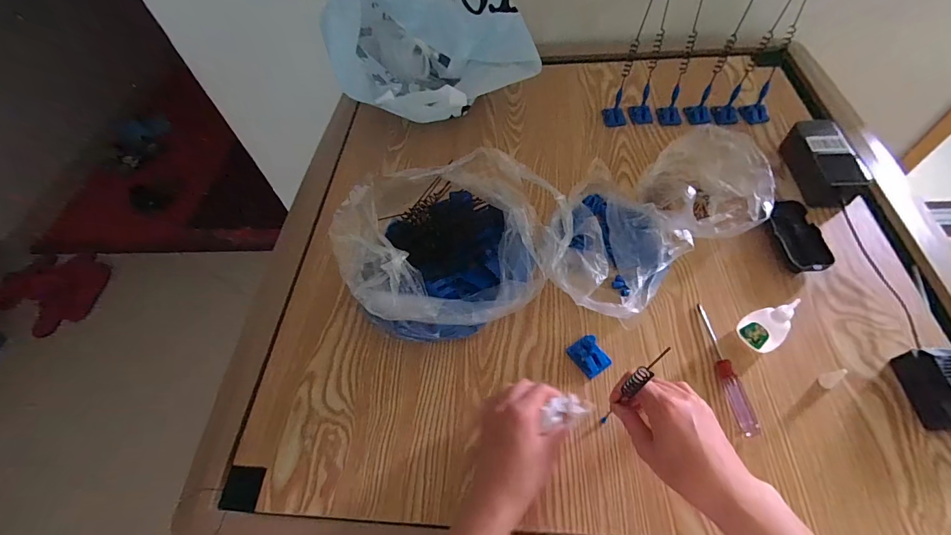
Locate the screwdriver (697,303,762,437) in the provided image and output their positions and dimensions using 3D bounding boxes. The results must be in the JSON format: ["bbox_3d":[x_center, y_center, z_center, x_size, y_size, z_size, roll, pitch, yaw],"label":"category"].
[{"bbox_3d":[0.280,0.109,0.454,0.019,0.013,0.151,-4,56,2],"label":"screwdriver"}]

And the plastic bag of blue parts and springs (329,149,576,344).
[{"bbox_3d":[-0.011,-0.037,0.485,0.238,0.177,0.250,0,56,5],"label":"plastic bag of blue parts and springs"}]

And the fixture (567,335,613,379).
[{"bbox_3d":[0.133,0.103,0.471,0.034,0.023,0.042,-30,59,-15],"label":"fixture"}]

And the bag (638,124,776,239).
[{"bbox_3d":[0.315,-0.123,0.570,0.154,0.070,0.164,0,56,5],"label":"bag"}]

